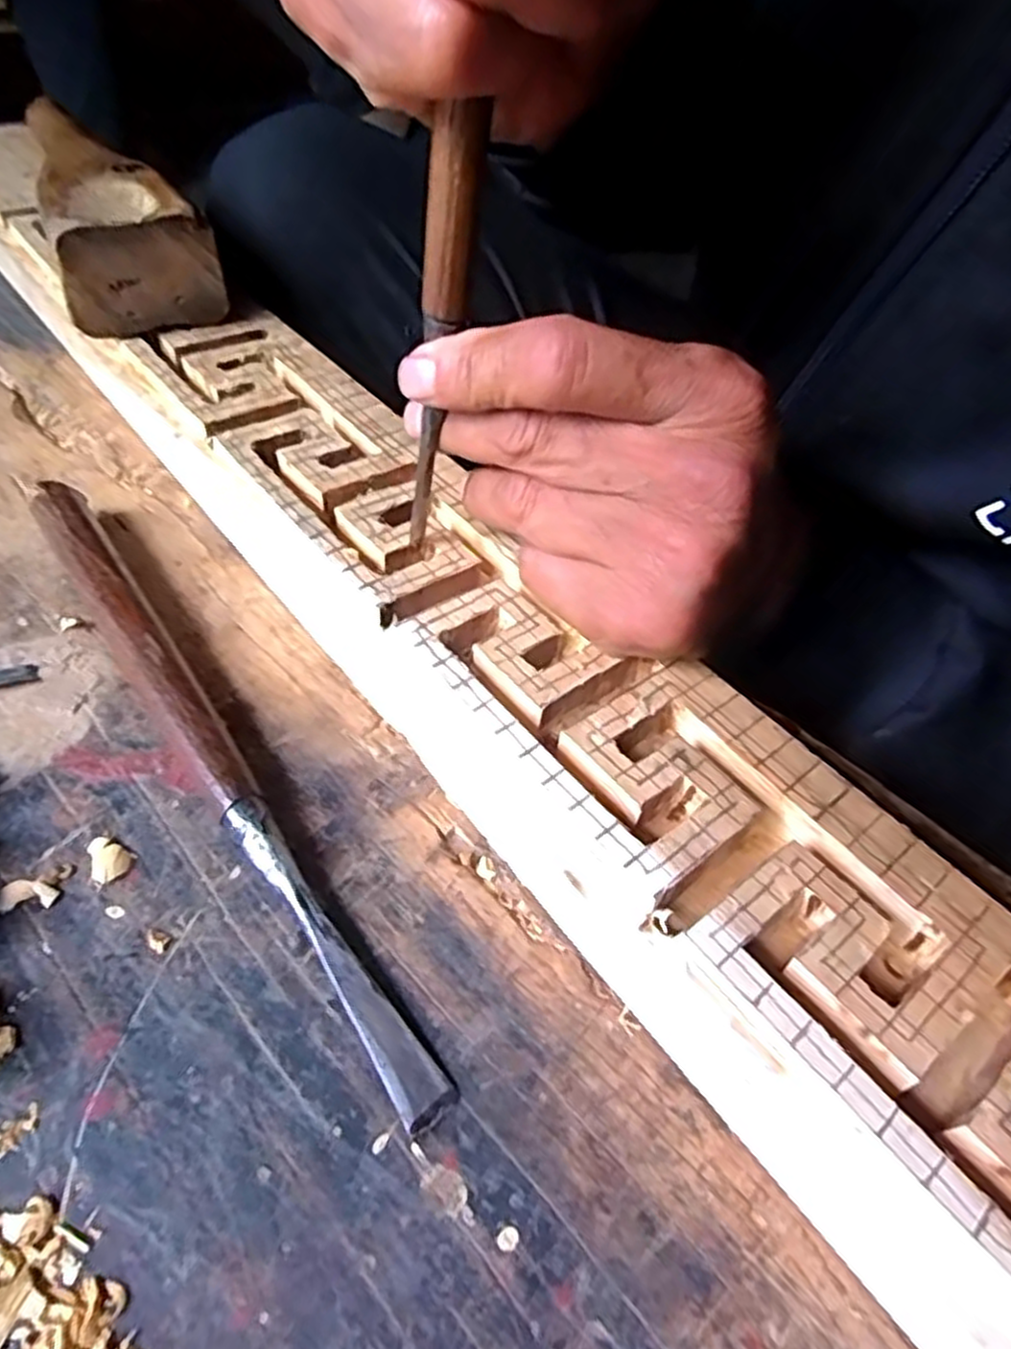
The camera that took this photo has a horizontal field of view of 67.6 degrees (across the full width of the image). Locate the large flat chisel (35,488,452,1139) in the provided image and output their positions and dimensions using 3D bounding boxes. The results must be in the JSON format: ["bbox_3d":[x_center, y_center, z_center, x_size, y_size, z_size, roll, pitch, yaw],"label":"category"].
[{"bbox_3d":[-0.092,0.017,0.227,0.015,0.020,0.249,-29,58,-26],"label":"large flat chisel"}]

